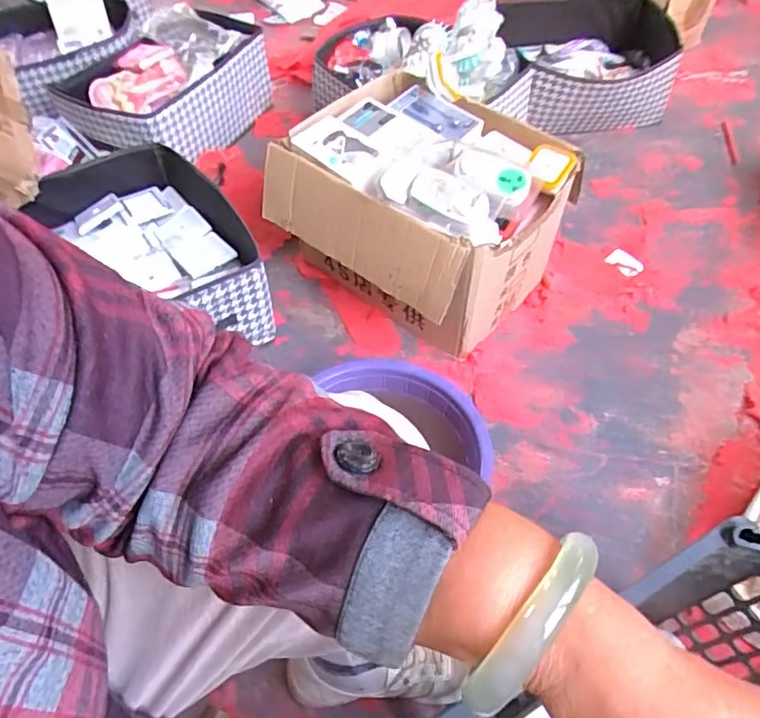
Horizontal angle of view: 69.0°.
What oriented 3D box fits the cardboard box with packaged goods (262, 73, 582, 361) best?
[{"bbox_3d":[0.060,-0.234,0.921,0.402,0.292,0.332,31,60,22],"label":"cardboard box with packaged goods"}]

